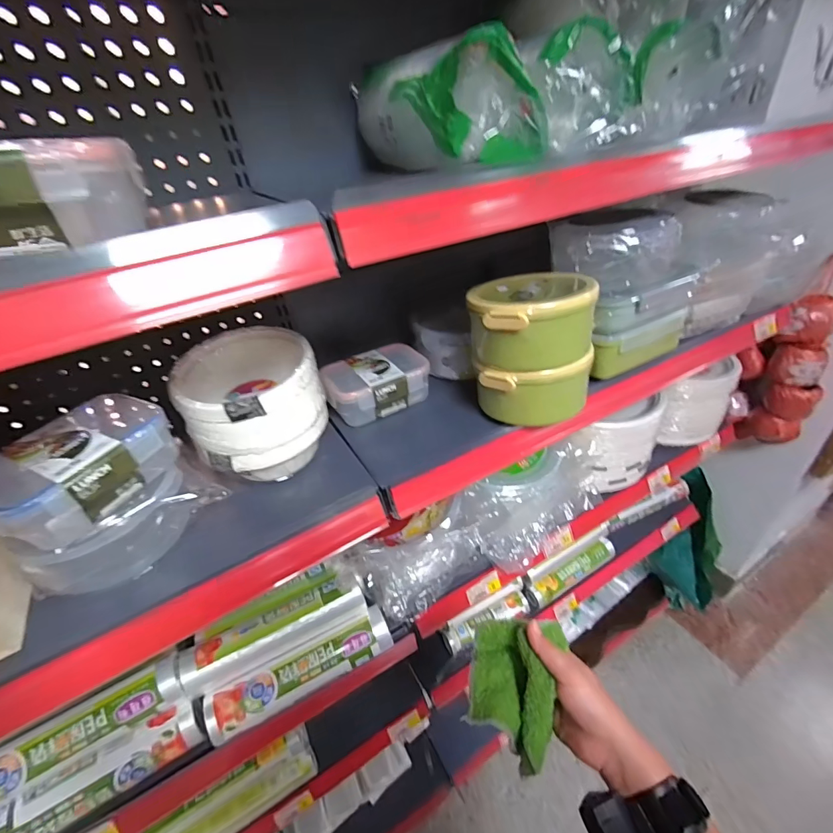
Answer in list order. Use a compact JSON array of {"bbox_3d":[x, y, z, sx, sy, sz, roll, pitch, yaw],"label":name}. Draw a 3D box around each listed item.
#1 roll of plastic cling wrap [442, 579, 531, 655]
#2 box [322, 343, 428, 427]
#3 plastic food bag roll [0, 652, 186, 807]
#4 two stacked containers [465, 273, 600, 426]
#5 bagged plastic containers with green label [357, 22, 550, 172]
[{"bbox_3d":[0.153,0.431,0.890,0.204,0.053,0.048,-20,39,-18],"label":"roll of plastic cling wrap"},{"bbox_3d":[-0.062,-0.048,0.619,0.150,0.061,0.101,-22,39,-20],"label":"box"},{"bbox_3d":[-0.417,0.377,0.490,0.249,0.048,0.062,-24,40,-22],"label":"plastic food bag roll"},{"bbox_3d":[0.147,-0.085,0.540,0.144,0.160,0.127,-3,36,4],"label":"two stacked containers"},{"bbox_3d":[0.034,-0.344,0.461,0.133,0.099,0.202,-19,38,-16],"label":"bagged plastic containers with green label"}]

